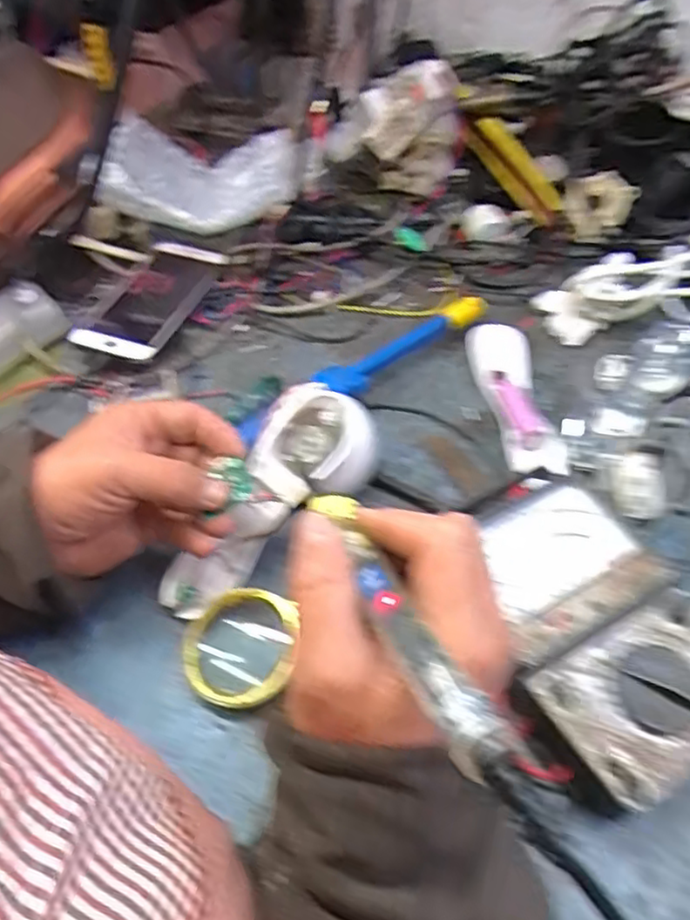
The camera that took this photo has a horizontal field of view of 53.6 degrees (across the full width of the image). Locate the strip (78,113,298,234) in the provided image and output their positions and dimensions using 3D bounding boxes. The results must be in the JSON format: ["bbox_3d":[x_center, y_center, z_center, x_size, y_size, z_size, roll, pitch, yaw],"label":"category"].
[{"bbox_3d":[-0.128,-0.252,0.604,0.179,0.054,0.102,10,51,9],"label":"strip"}]

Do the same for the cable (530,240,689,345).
[{"bbox_3d":[0.260,-0.149,0.584,0.182,0.056,0.078,-15,50,8],"label":"cable"}]

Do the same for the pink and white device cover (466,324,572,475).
[{"bbox_3d":[0.133,-0.047,0.525,0.043,0.023,0.153,-7,50,-4],"label":"pink and white device cover"}]

